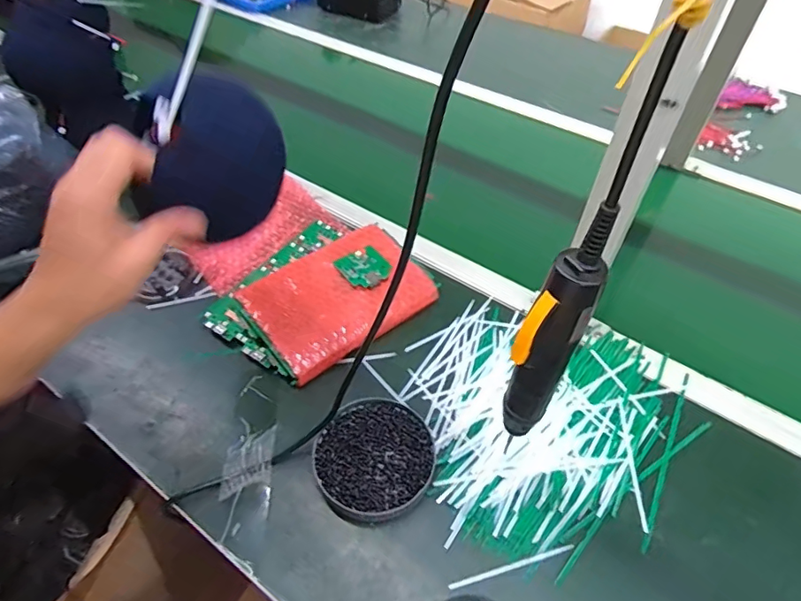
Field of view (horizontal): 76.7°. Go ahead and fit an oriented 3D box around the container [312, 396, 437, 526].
[{"bbox_3d":[-0.025,0.151,0.487,0.110,0.019,0.115,1,48,-1],"label":"container"}]

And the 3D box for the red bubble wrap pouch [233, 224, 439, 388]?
[{"bbox_3d":[-0.074,-0.007,0.605,0.201,0.047,0.140,-32,56,-26],"label":"red bubble wrap pouch"}]

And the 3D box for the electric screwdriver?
[{"bbox_3d":[0.094,0.047,0.346,0.033,0.189,0.033,29,54,22],"label":"electric screwdriver"}]

